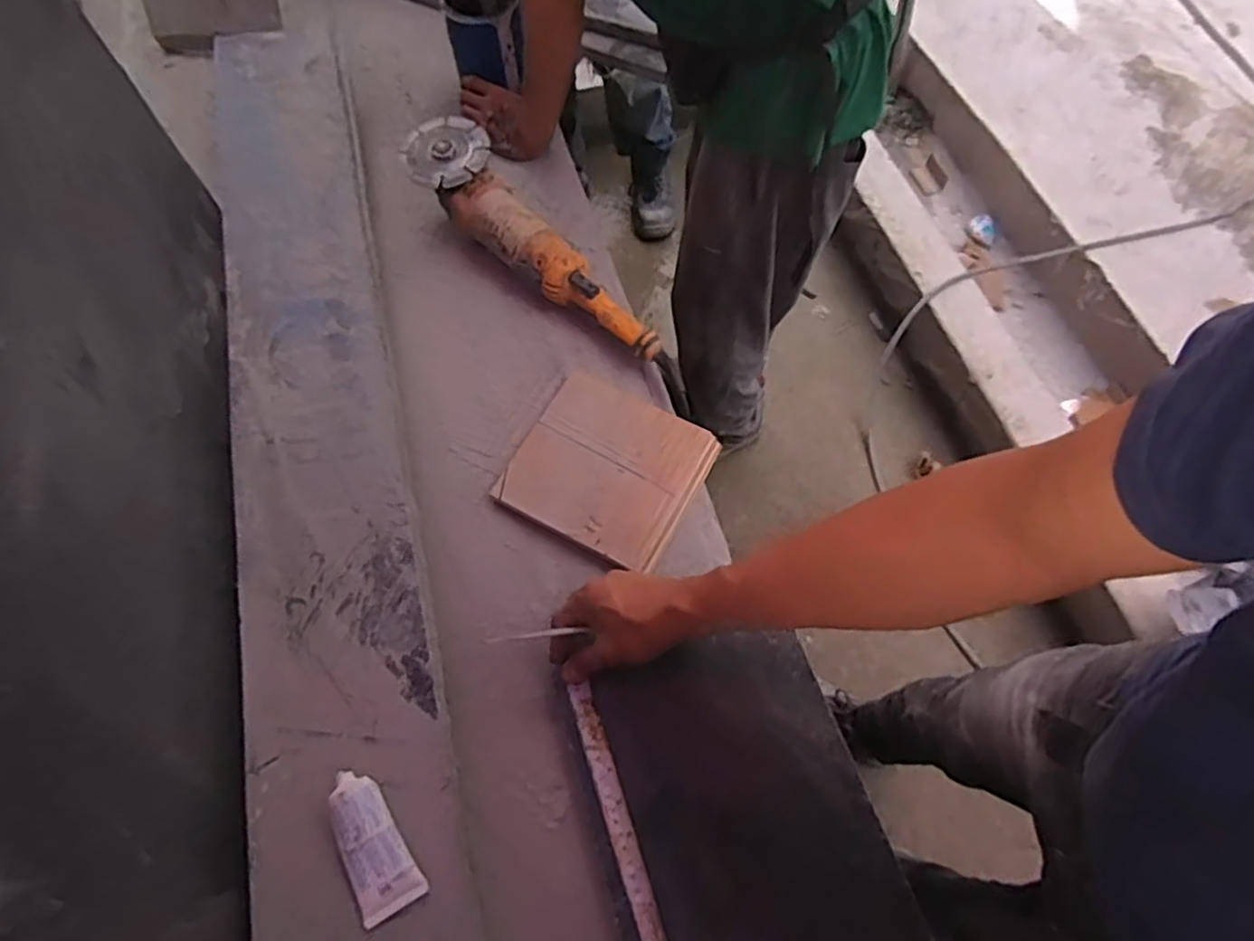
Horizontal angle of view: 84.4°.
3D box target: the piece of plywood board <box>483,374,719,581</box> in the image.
[{"bbox_3d":[-0.019,-0.002,0.705,0.179,0.019,0.164,26,68,13],"label":"piece of plywood board"}]

